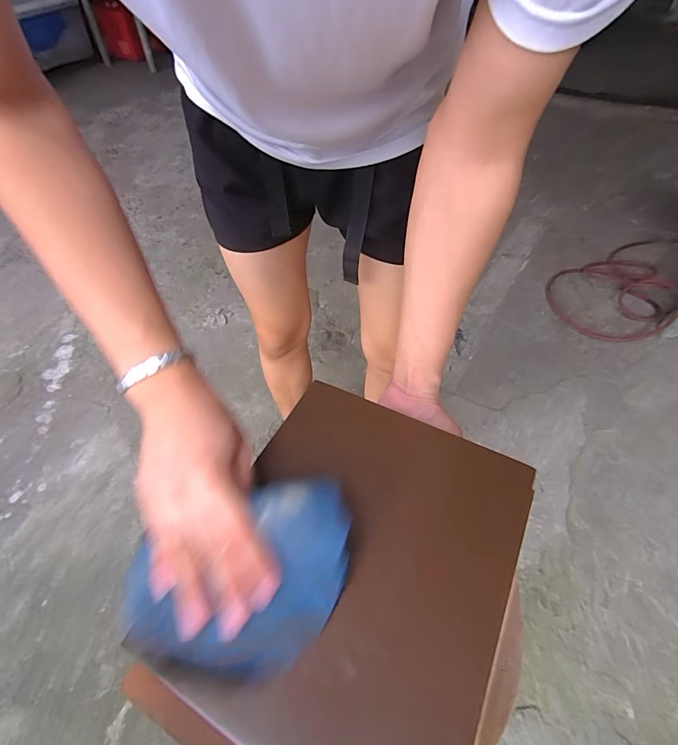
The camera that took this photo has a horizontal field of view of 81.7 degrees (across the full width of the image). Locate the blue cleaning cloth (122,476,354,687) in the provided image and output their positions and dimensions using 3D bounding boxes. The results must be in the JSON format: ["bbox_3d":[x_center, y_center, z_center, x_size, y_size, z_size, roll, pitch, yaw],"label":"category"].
[{"bbox_3d":[-0.066,0.140,0.259,0.158,0.042,0.099,-15,54,-11],"label":"blue cleaning cloth"}]

